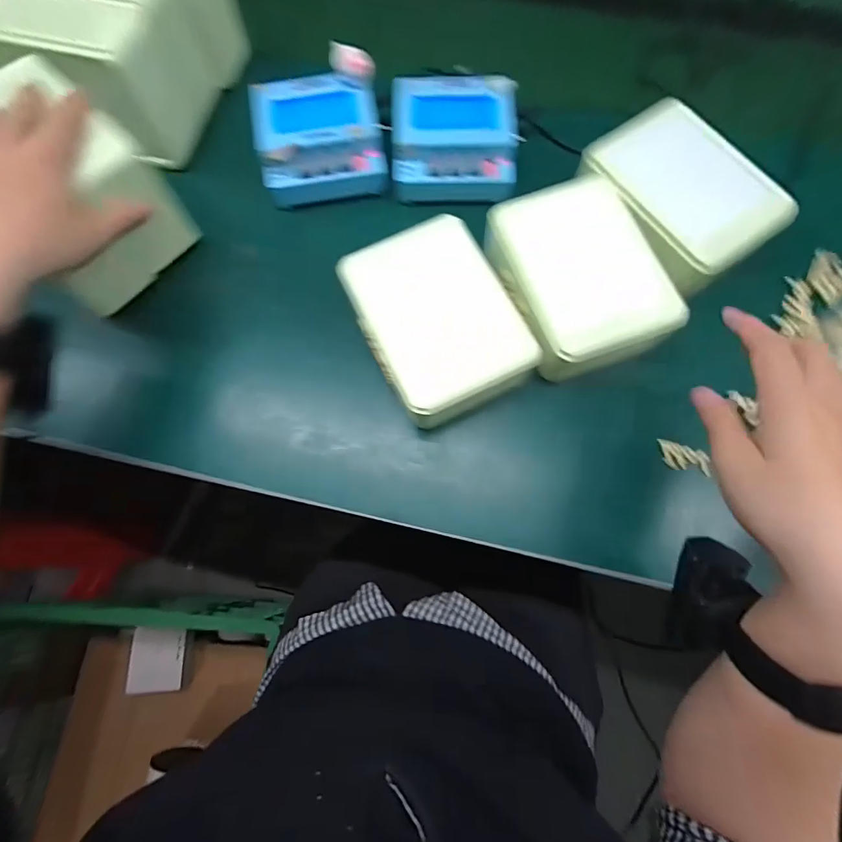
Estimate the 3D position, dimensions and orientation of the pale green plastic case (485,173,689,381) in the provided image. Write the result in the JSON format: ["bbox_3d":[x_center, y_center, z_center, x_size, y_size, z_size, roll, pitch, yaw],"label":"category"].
[{"bbox_3d":[0.123,-0.114,0.352,0.115,0.047,0.149,-19,74,-6],"label":"pale green plastic case"}]

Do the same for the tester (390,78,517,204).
[{"bbox_3d":[0.030,-0.253,0.398,0.108,0.051,0.111,1,73,0],"label":"tester"}]

